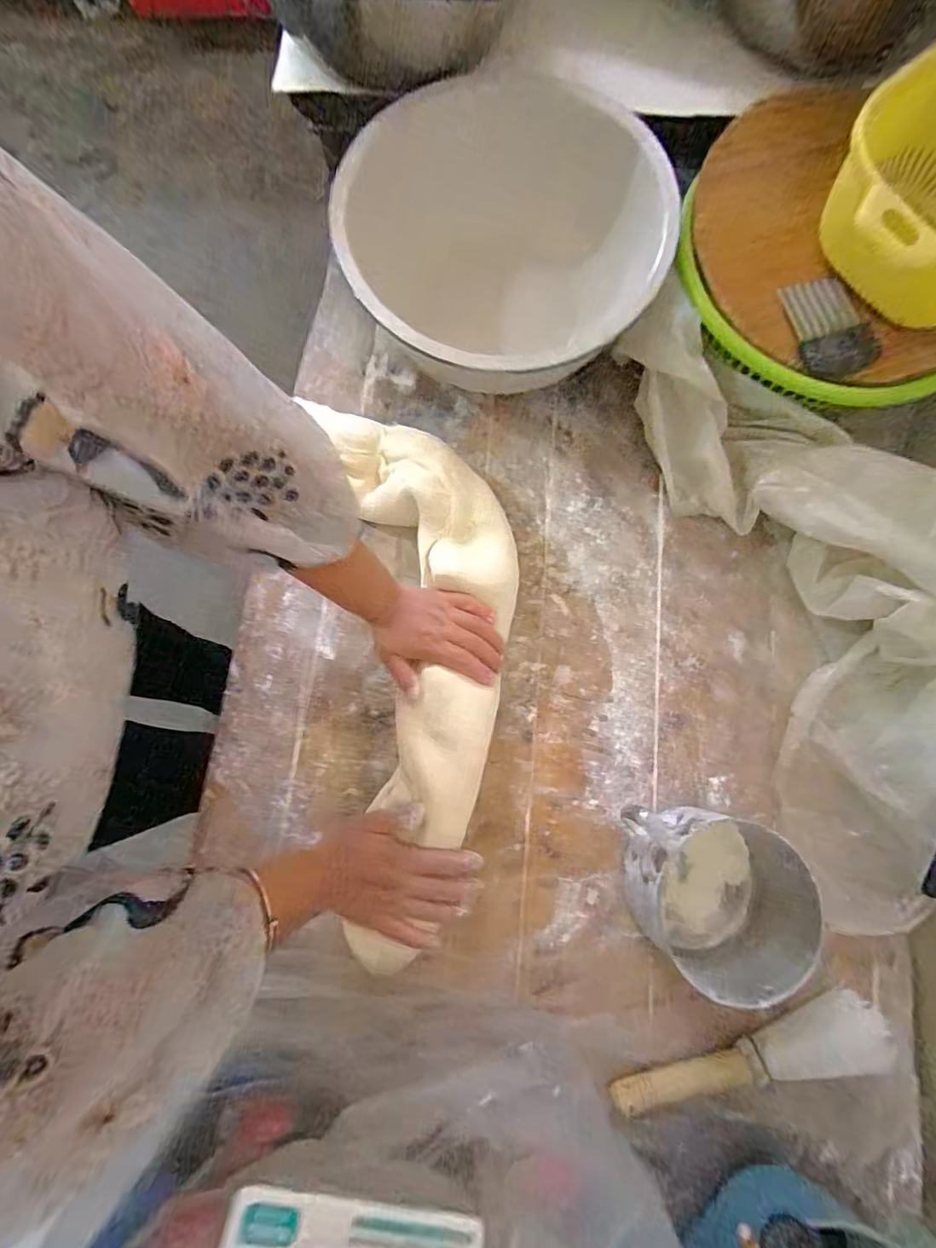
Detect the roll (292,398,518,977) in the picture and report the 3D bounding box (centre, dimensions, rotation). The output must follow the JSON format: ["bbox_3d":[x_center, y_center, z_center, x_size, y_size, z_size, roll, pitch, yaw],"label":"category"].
[{"bbox_3d":[-0.056,0.030,0.511,0.211,0.071,0.607,-1,79,0],"label":"roll"}]

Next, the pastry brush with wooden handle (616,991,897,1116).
[{"bbox_3d":[0.257,0.401,0.441,0.252,0.030,0.056,-15,78,-3],"label":"pastry brush with wooden handle"}]

